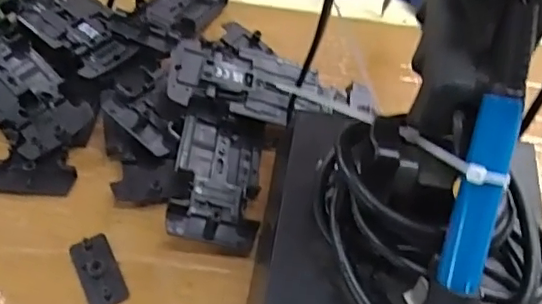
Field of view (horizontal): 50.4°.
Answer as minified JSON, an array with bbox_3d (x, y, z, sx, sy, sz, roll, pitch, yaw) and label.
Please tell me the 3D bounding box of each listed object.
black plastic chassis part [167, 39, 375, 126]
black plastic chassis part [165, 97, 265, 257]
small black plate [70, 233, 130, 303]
[{"bbox_3d":[0.002,-0.038,0.351,0.125,0.011,0.046,14,59,-8],"label":"black plastic chassis part"},{"bbox_3d":[-0.029,0.012,0.325,0.046,0.023,0.089,4,51,-1],"label":"black plastic chassis part"},{"bbox_3d":[-0.088,0.060,0.294,0.020,0.006,0.039,-22,55,-20],"label":"small black plate"}]

